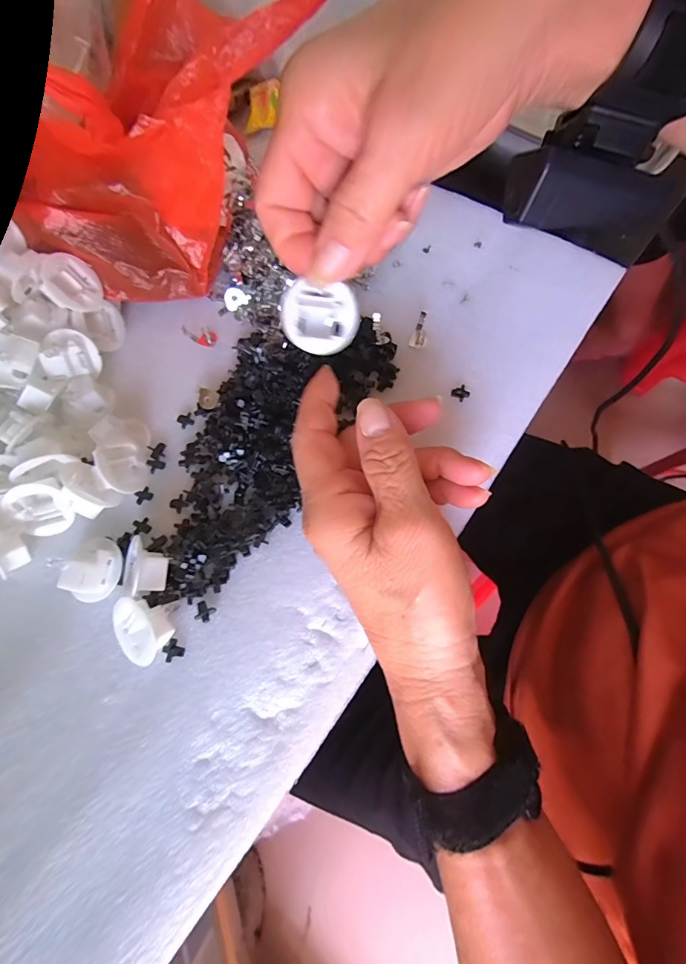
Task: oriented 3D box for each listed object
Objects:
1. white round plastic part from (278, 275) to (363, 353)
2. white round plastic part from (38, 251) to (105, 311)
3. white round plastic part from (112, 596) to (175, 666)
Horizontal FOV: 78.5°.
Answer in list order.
[{"bbox_3d":[-0.010,-0.074,0.194,0.034,0.014,0.029,3,99,-6],"label":"white round plastic part"},{"bbox_3d":[-0.163,-0.120,0.253,0.007,0.032,0.031,-6,52,42],"label":"white round plastic part"},{"bbox_3d":[-0.100,0.071,0.206,0.034,0.017,0.025,41,76,13],"label":"white round plastic part"}]

